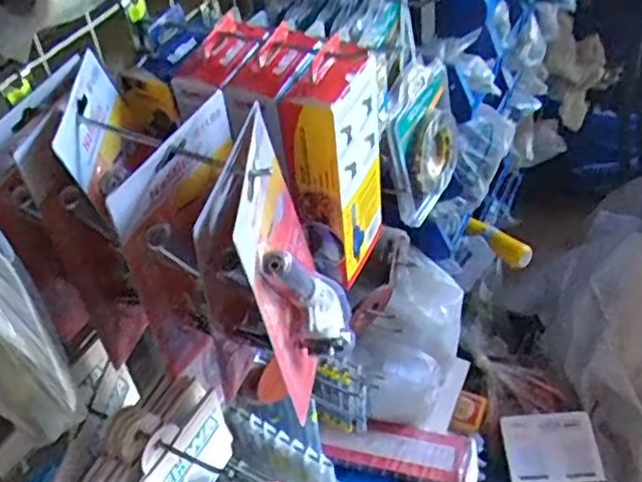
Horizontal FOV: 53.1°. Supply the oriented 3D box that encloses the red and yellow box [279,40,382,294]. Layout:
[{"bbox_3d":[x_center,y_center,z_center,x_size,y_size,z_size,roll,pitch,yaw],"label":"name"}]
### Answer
[{"bbox_3d":[0.013,-0.068,0.548,0.057,0.191,0.087,13,48,17],"label":"red and yellow box"}]

